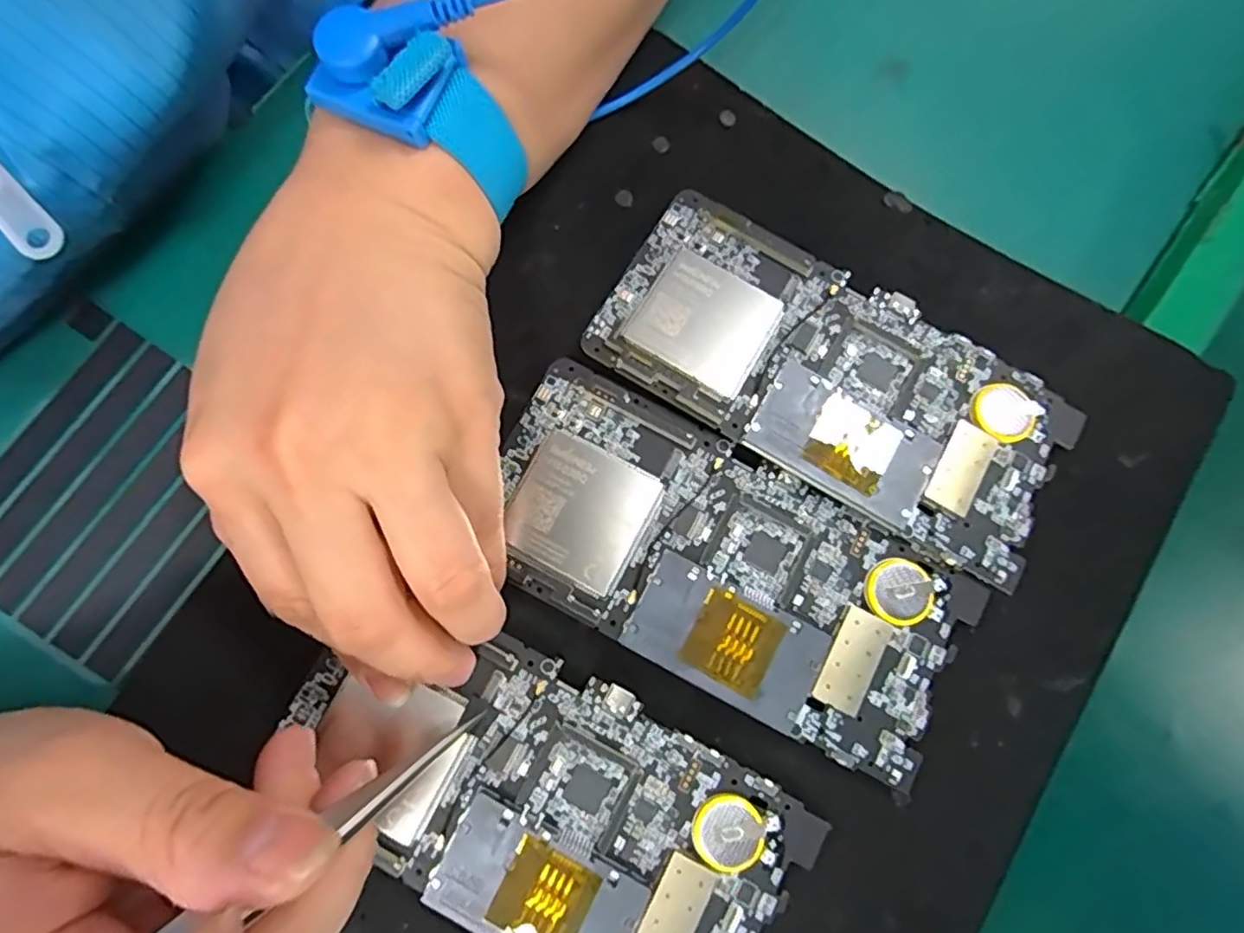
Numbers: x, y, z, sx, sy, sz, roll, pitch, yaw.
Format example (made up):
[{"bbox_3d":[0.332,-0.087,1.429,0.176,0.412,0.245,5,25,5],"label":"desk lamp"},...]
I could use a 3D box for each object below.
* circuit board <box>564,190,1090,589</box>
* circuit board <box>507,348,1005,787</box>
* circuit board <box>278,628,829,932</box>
[{"bbox_3d":[0.069,-0.030,0.209,0.151,0.009,0.071,33,81,-3],"label":"circuit board"},{"bbox_3d":[0.030,0.031,0.198,0.151,0.005,0.070,32,81,-3],"label":"circuit board"},{"bbox_3d":[-0.024,0.098,0.185,0.149,0.005,0.072,27,80,4],"label":"circuit board"}]

